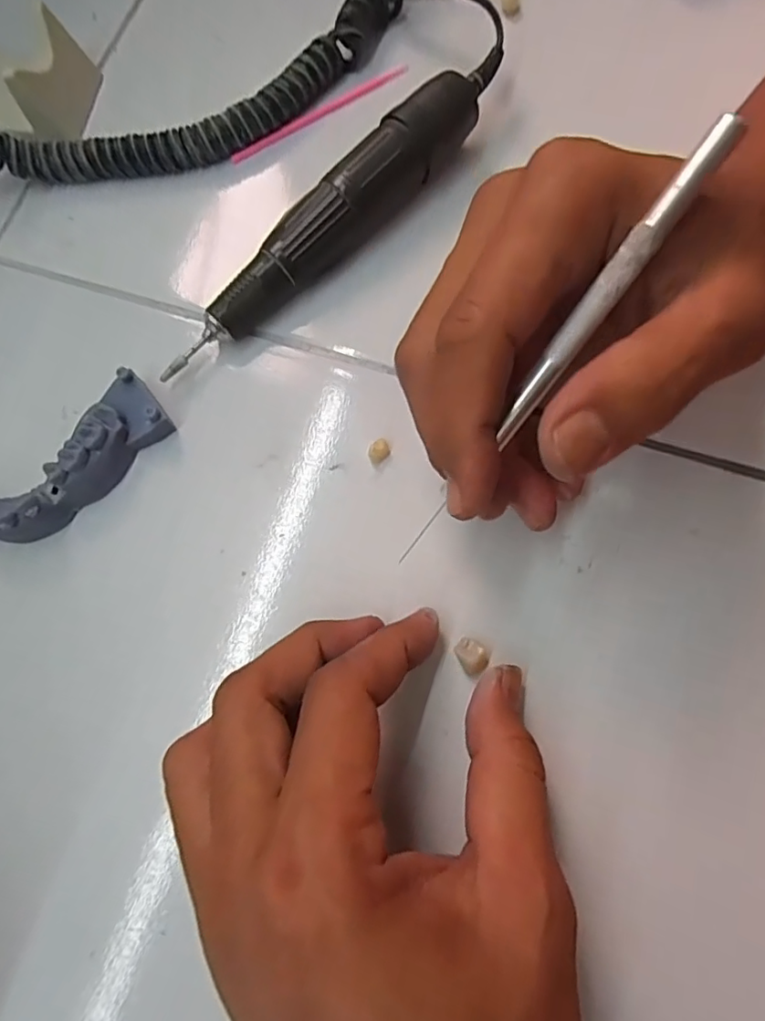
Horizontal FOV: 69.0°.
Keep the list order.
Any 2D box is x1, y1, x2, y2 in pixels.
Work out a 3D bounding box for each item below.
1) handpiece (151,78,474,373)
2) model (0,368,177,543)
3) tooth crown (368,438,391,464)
[{"bbox_3d":[-0.021,-0.116,0.228,0.028,0.030,0.164,40,79,12],"label":"handpiece"},{"bbox_3d":[-0.119,-0.017,0.211,0.082,0.021,0.028,-42,77,-10],"label":"model"},{"bbox_3d":[-0.002,-0.023,0.218,0.007,0.006,0.009,37,78,12],"label":"tooth crown"}]

